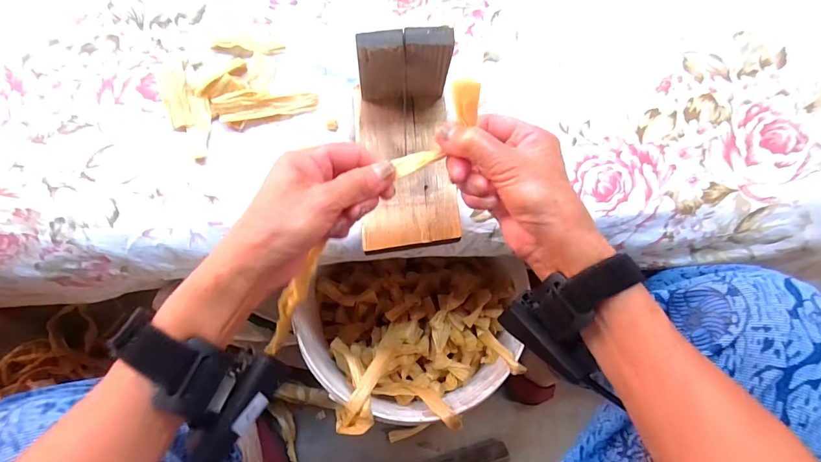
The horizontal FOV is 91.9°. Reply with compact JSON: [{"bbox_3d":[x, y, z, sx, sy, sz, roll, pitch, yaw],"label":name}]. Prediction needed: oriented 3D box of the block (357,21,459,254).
[{"bbox_3d":[-0.004,-0.070,0.337,0.082,0.069,0.166,-4,86,-4],"label":"block"}]

